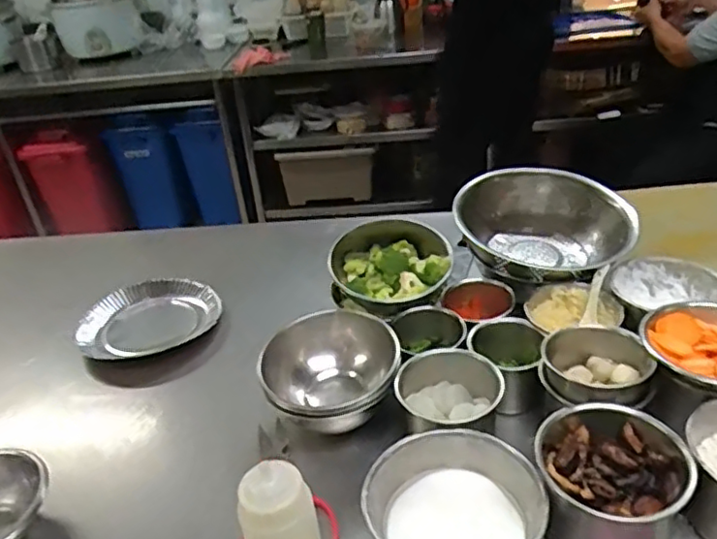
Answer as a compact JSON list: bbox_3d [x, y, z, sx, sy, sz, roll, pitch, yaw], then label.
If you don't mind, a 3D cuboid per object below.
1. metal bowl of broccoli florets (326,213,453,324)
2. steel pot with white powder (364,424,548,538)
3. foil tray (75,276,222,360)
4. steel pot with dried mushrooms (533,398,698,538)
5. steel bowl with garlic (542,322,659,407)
[{"bbox_3d":[0.049,0.005,0.930,0.172,0.085,0.172,-6,52,8],"label":"metal bowl of broccoli florets"},{"bbox_3d":[0.092,0.244,0.639,0.160,0.091,0.161,-4,31,3],"label":"steel pot with white powder"},{"bbox_3d":[-0.333,0.074,1.022,0.213,0.027,0.185,-9,31,-5],"label":"foil tray"},{"bbox_3d":[0.249,0.211,0.637,0.134,0.100,0.141,-4,31,3],"label":"steel pot with dried mushrooms"},{"bbox_3d":[0.270,0.112,0.719,0.119,0.058,0.099,9,34,23],"label":"steel bowl with garlic"}]

